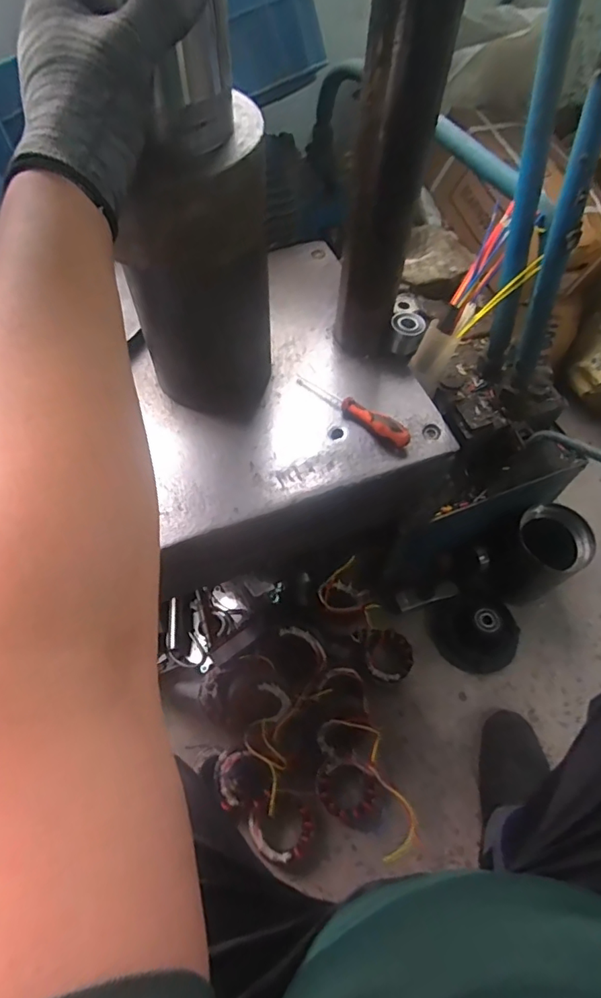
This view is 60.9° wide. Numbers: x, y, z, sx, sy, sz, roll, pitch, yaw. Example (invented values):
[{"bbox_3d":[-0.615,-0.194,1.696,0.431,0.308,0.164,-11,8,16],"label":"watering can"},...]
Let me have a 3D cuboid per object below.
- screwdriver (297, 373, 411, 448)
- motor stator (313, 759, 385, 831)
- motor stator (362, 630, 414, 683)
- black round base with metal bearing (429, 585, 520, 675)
[{"bbox_3d":[0.057,-0.102,0.560,0.021,0.025,0.148,-40,68,-21],"label":"screwdriver"},{"bbox_3d":[0.074,0.434,0.752,0.099,0.036,0.096,-4,60,-4],"label":"motor stator"},{"bbox_3d":[0.144,0.256,0.838,0.085,0.046,0.080,1,60,-1],"label":"motor stator"},{"bbox_3d":[0.304,0.223,0.874,0.150,0.058,0.138,-19,62,-12],"label":"black round base with metal bearing"}]

